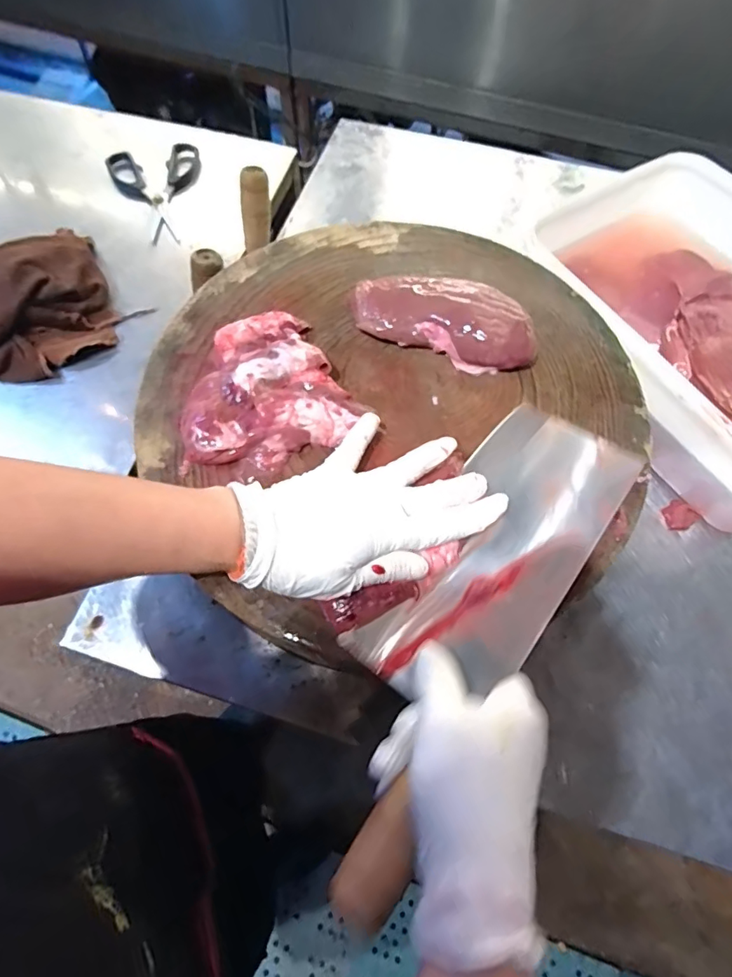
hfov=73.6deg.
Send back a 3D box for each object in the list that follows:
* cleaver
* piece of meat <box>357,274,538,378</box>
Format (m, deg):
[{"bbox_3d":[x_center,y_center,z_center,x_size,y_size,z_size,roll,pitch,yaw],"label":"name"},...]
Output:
[{"bbox_3d":[0.067,0.079,0.315,0.102,0.022,0.329,32,67,12],"label":"cleaver"},{"bbox_3d":[0.067,-0.146,0.415,0.154,0.034,0.065,20,66,7],"label":"piece of meat"}]

